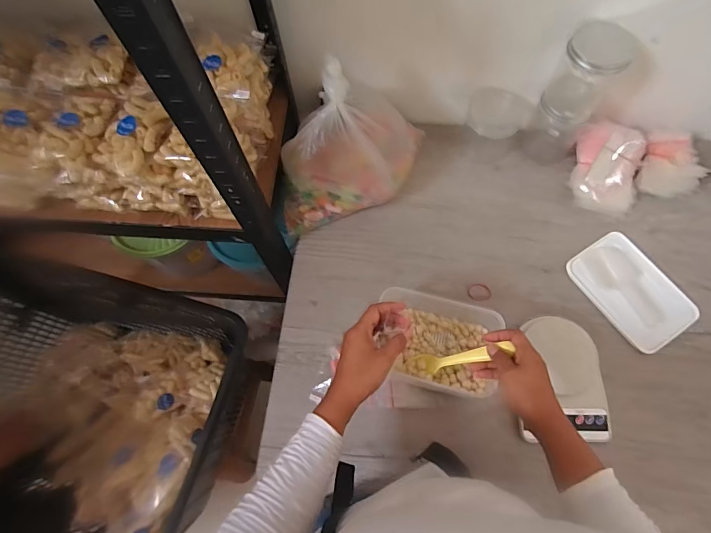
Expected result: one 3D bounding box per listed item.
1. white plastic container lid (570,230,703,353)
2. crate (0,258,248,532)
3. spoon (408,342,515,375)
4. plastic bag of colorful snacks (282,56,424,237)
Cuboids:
[{"bbox_3d":[0.458,0.035,0.693,0.125,0.018,0.186,-30,71,-9],"label":"white plastic container lid"},{"bbox_3d":[-0.506,0.282,0.783,0.604,0.310,0.398,9,69,6],"label":"crate"},{"bbox_3d":[0.140,0.127,0.574,0.143,0.010,0.027,-17,65,31],"label":"spoon"},{"bbox_3d":[-0.008,-0.192,0.704,0.290,0.213,0.151,-36,72,-11],"label":"plastic bag of colorful snacks"}]

